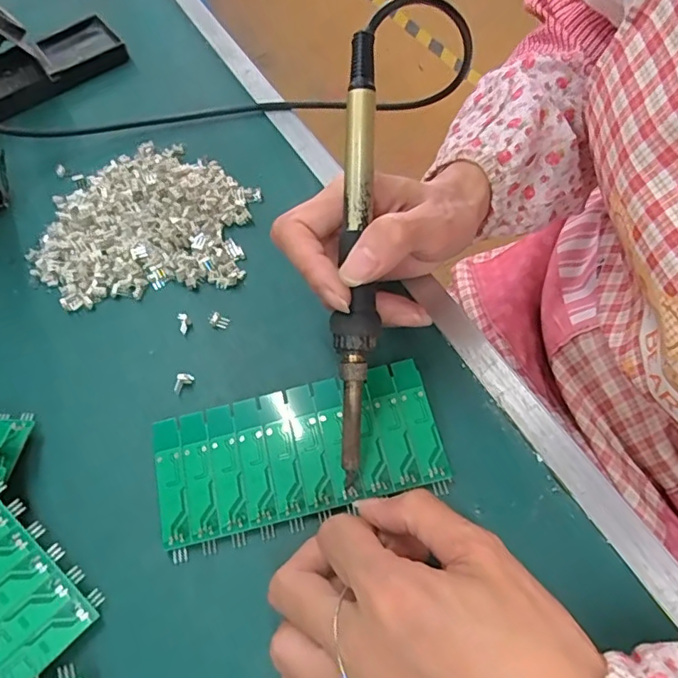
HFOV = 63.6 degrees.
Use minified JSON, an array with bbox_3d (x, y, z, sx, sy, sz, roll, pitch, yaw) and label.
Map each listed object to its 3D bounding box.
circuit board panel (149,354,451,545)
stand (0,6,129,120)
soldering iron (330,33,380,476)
[{"bbox_3d":[-0.021,0.054,0.268,0.135,0.009,0.062,-14,58,-2],"label":"circuit board panel"},{"bbox_3d":[-0.266,-0.245,0.446,0.157,0.064,0.078,-37,62,-16],"label":"stand"},{"bbox_3d":[0.008,-0.032,0.245,0.019,0.014,0.197,1,94,5],"label":"soldering iron"}]

